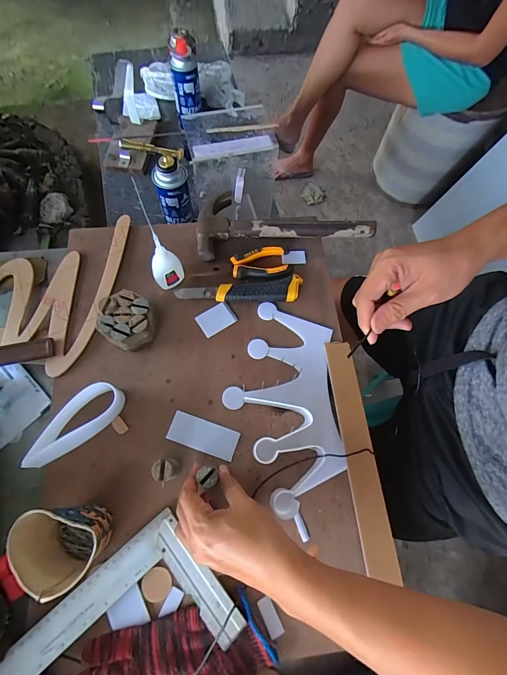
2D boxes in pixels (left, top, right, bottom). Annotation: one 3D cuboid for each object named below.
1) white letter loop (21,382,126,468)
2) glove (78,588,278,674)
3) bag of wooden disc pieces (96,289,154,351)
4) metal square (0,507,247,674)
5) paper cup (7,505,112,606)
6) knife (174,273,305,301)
[{"bbox_3d":[-0.224,0.116,0.420,0.046,0.051,0.130,40,74,12],"label":"white letter loop"},{"bbox_3d":[-0.080,0.358,0.348,0.195,0.033,0.105,-14,71,-7],"label":"glove"},{"bbox_3d":[-0.177,-0.022,0.466,0.074,0.051,0.074,-29,75,-14],"label":"bag of wooden disc pieces"},{"bbox_3d":[-0.154,0.338,0.352,0.255,0.024,0.149,-38,76,-14],"label":"metal square"},{"bbox_3d":[-0.200,0.220,0.355,0.083,0.098,0.066,25,71,7],"label":"paper cup"},{"bbox_3d":[-0.020,-0.069,0.507,0.192,0.017,0.039,-7,70,-4],"label":"knife"}]

